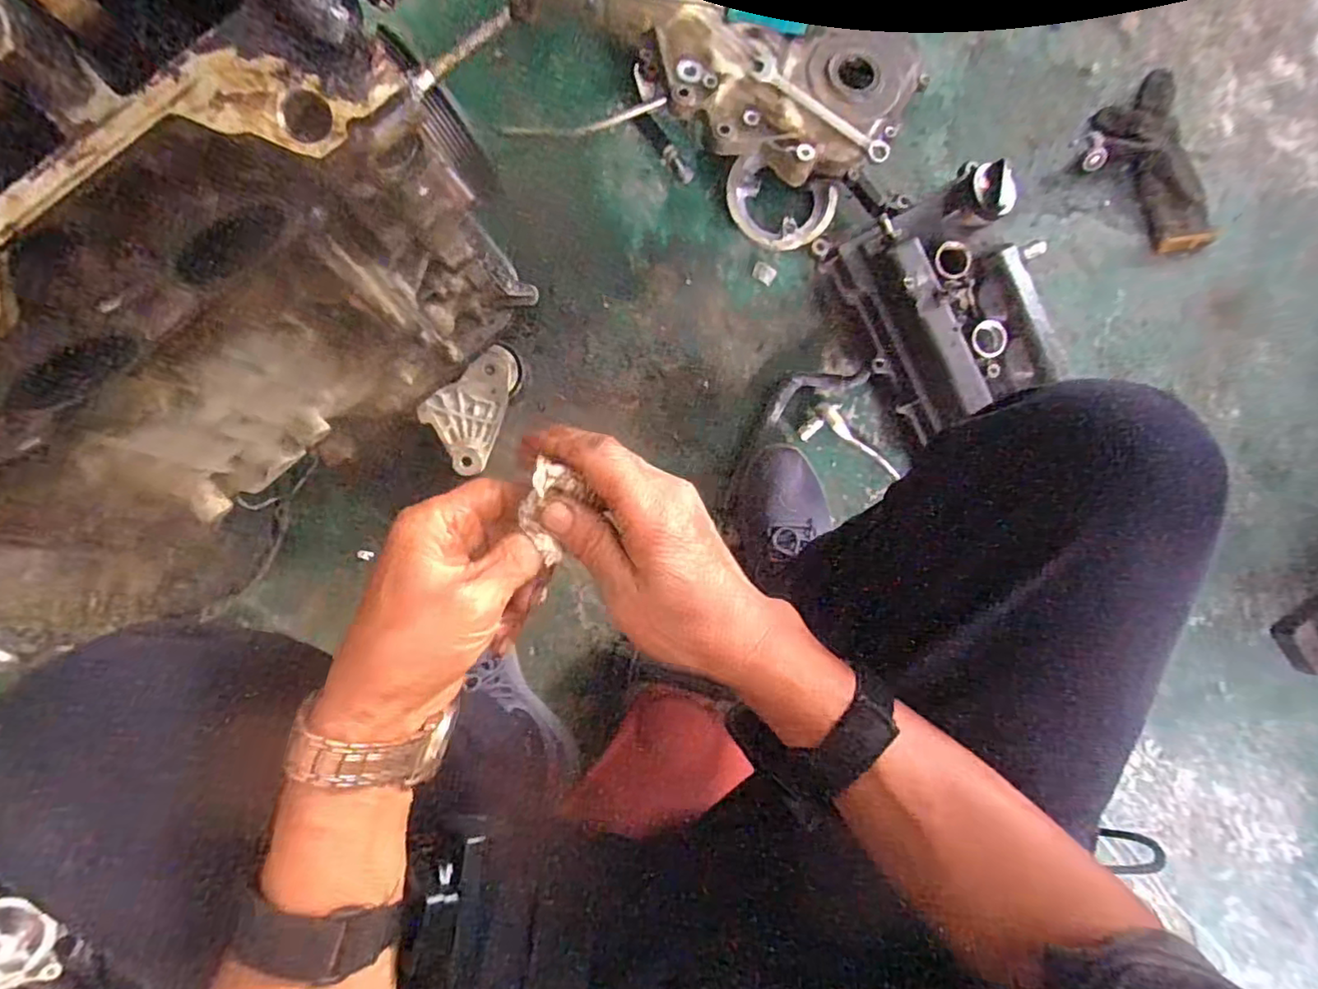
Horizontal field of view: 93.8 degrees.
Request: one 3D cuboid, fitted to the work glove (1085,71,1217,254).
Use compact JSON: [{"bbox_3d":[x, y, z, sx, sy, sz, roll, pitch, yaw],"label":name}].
[{"bbox_3d":[0.546,-0.364,0.686,0.120,0.024,0.198,-17,89,-4],"label":"work glove"}]

